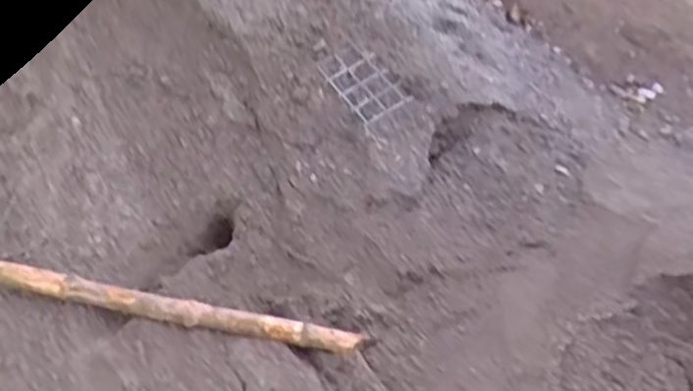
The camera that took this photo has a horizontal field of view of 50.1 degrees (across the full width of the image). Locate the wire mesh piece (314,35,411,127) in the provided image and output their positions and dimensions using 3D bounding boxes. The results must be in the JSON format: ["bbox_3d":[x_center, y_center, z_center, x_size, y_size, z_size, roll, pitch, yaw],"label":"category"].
[{"bbox_3d":[0.041,-0.278,1.802,0.144,0.017,0.214,-38,81,-22],"label":"wire mesh piece"}]

